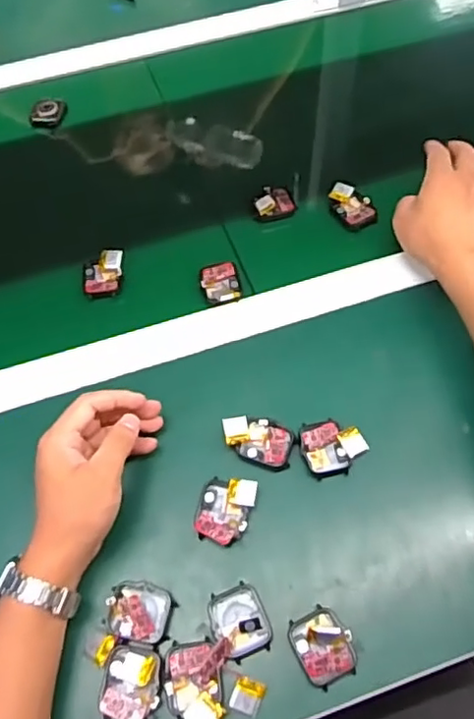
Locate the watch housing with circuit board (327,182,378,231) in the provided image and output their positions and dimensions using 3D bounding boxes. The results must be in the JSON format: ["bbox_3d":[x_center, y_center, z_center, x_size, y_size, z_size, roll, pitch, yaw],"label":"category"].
[{"bbox_3d":[0.118,-0.160,0.624,0.037,0.016,0.055,-20,62,-10],"label":"watch housing with circuit board"}]

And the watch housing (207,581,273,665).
[{"bbox_3d":[0.002,0.189,0.436,0.038,0.008,0.047,-21,62,-11],"label":"watch housing"}]

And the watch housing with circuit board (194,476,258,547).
[{"bbox_3d":[-0.010,0.117,0.471,0.044,0.014,0.050,13,61,8],"label":"watch housing with circuit board"}]

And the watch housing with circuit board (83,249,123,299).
[{"bbox_3d":[-0.130,-0.083,0.588,0.040,0.009,0.044,-8,78,0],"label":"watch housing with circuit board"}]

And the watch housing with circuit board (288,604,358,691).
[{"bbox_3d":[0.060,0.200,0.422,0.038,0.017,0.047,-22,62,-12],"label":"watch housing with circuit board"}]

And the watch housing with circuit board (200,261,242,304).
[{"bbox_3d":[-0.015,-0.075,0.579,0.036,0.011,0.048,-7,60,-3],"label":"watch housing with circuit board"}]

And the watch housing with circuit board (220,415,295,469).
[{"bbox_3d":[0.017,0.065,0.496,0.058,0.012,0.035,16,61,10],"label":"watch housing with circuit board"}]

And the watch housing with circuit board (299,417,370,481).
[{"bbox_3d":[0.078,0.070,0.493,0.051,0.014,0.047,0,60,0],"label":"watch housing with circuit board"}]

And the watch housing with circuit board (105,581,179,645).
[{"bbox_3d":[-0.071,0.184,0.441,0.046,0.007,0.040,15,61,9],"label":"watch housing with circuit board"}]

